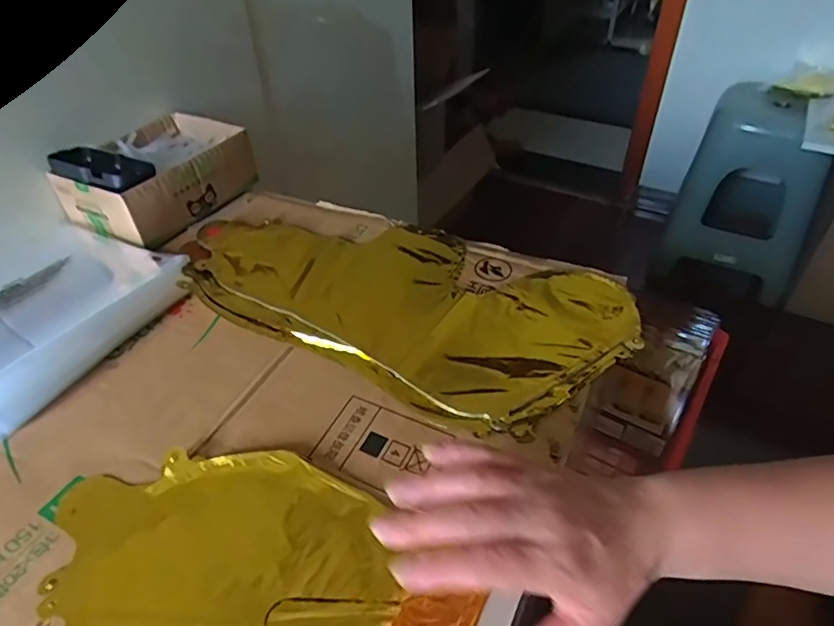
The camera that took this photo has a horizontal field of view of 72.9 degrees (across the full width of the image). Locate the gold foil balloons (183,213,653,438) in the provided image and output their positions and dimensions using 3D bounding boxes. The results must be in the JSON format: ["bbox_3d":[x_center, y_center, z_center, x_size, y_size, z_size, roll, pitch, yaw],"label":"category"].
[{"bbox_3d":[-0.023,-0.018,0.541,0.420,0.019,0.218,18,45,21],"label":"gold foil balloons"}]

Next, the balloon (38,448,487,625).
[{"bbox_3d":[-0.107,0.163,0.338,0.262,0.014,0.169,18,45,21],"label":"balloon"}]

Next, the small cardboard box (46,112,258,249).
[{"bbox_3d":[-0.295,-0.163,0.654,0.136,0.065,0.189,20,46,23],"label":"small cardboard box"}]

